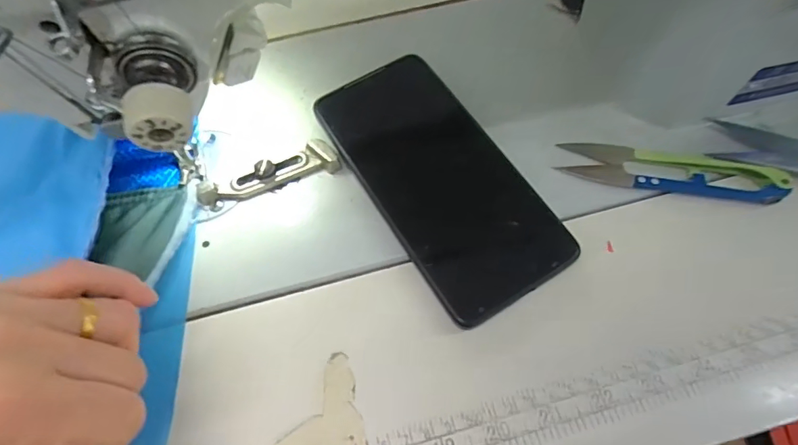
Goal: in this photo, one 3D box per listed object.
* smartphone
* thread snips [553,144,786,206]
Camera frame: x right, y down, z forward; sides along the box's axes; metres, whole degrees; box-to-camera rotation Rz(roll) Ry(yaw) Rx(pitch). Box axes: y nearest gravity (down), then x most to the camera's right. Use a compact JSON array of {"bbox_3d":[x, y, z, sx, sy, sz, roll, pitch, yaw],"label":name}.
[{"bbox_3d":[0.020,-0.026,0.268,0.073,0.016,0.160,-29,69,-12],"label":"smartphone"},{"bbox_3d":[0.151,-0.029,0.266,0.114,0.017,0.025,11,66,6],"label":"thread snips"}]

